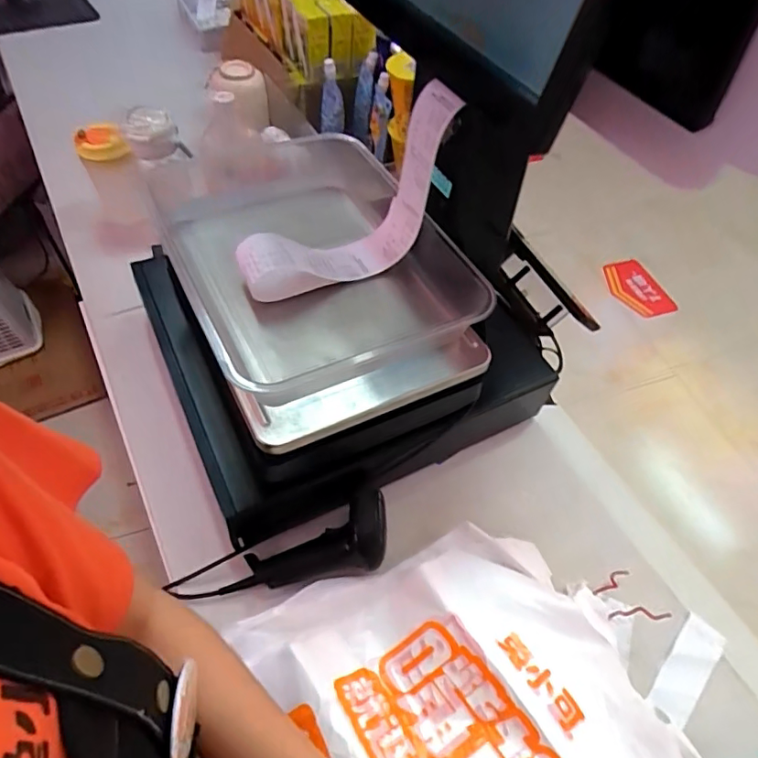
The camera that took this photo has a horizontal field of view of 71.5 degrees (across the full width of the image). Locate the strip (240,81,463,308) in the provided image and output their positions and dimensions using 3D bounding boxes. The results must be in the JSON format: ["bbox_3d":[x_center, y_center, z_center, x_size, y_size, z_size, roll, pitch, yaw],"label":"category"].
[{"bbox_3d":[-0.041,-0.185,0.542,0.218,0.185,0.056,-17,55,-17],"label":"strip"}]

